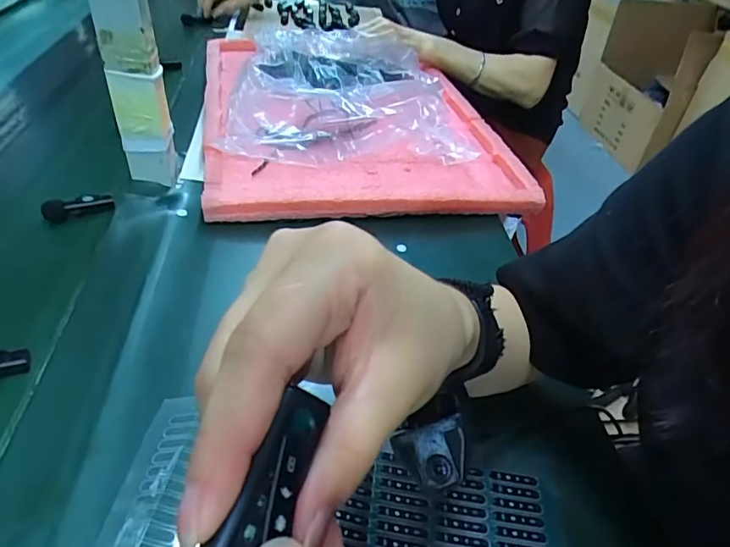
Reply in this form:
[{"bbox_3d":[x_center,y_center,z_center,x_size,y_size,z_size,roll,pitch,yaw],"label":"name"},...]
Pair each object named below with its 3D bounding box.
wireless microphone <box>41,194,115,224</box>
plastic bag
[{"bbox_3d":[-0.287,-0.065,0.502,0.063,0.024,0.017,-20,48,-29],"label":"wireless microphone"},{"bbox_3d":[-0.027,-0.236,0.657,0.279,0.083,0.324,2,41,-7],"label":"plastic bag"}]

